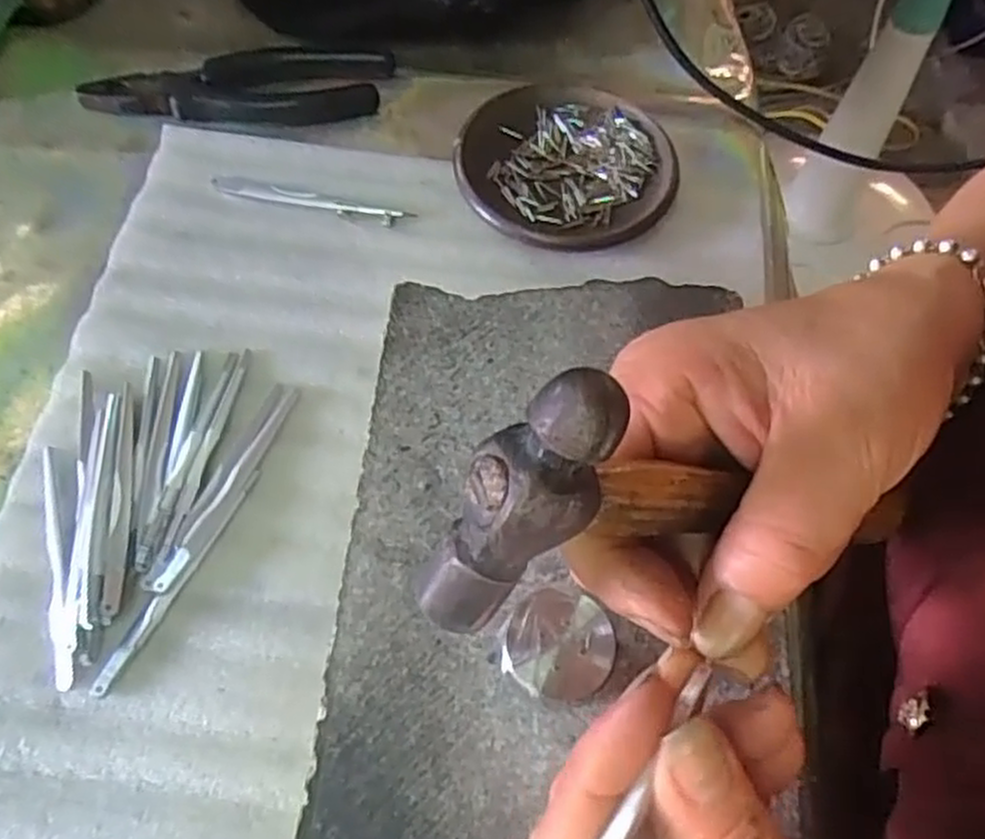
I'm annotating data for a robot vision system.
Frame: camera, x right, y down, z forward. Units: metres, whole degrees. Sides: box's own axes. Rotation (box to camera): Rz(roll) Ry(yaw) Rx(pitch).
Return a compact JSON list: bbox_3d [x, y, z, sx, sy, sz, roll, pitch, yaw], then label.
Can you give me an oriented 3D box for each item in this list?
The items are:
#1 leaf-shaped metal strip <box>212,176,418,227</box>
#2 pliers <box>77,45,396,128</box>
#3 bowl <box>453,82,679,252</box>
[{"bbox_3d":[-0.094,-0.113,0.395,0.106,0.004,0.011,14,64,5],"label":"leaf-shaped metal strip"},{"bbox_3d":[-0.140,-0.185,0.422,0.162,0.012,0.057,-2,63,-3],"label":"pliers"},{"bbox_3d":[0.038,-0.134,0.405,0.110,0.018,0.115,1,63,-2],"label":"bowl"}]

